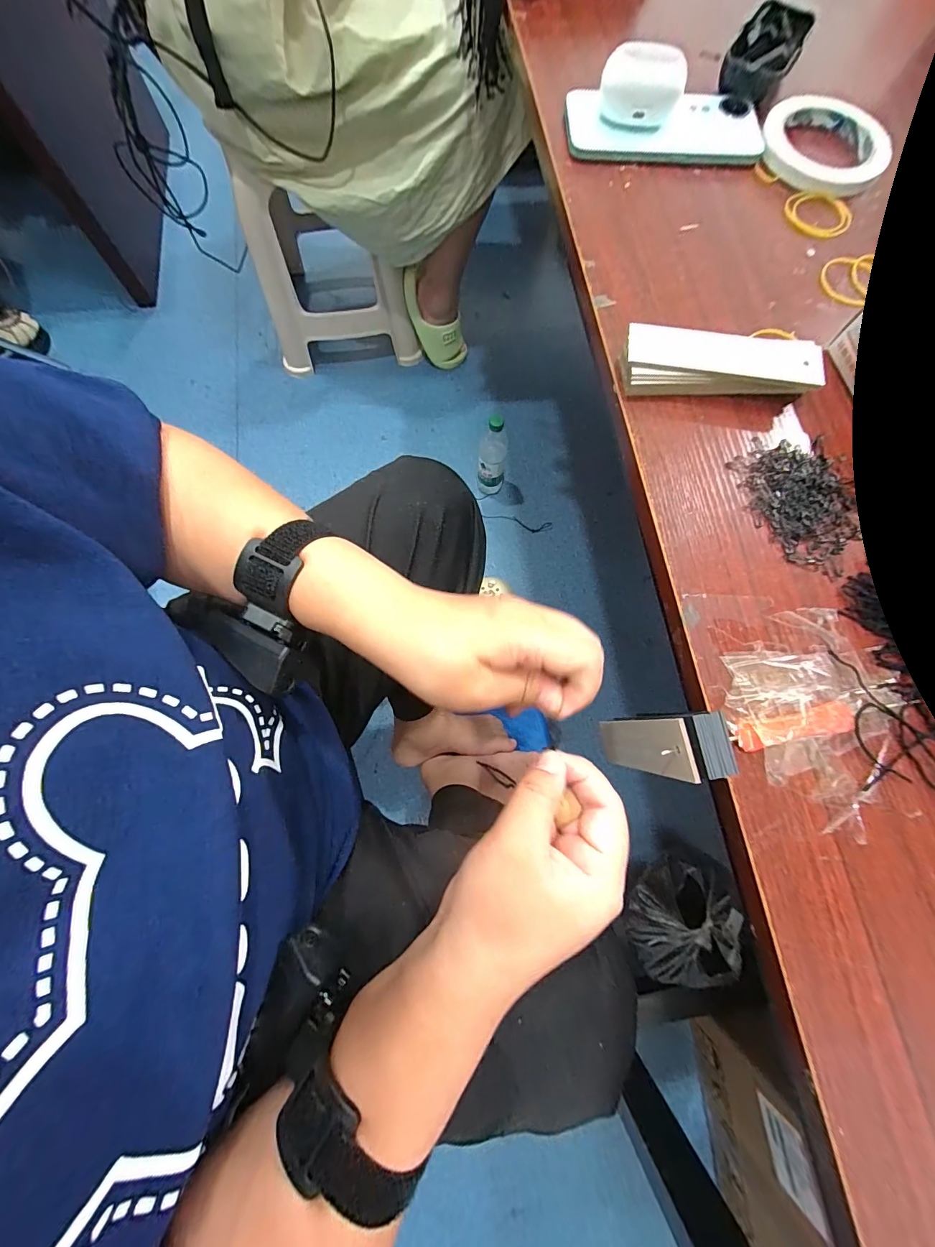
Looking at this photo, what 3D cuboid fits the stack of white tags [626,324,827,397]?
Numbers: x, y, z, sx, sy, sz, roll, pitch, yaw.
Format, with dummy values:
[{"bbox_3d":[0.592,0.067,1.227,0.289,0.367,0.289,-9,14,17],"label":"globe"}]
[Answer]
[{"bbox_3d":[0.168,-0.172,0.276,0.124,0.023,0.036,4,74,-1],"label":"stack of white tags"}]

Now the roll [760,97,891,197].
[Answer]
[{"bbox_3d":[0.303,-0.406,0.346,0.101,0.015,0.104,1,75,-2],"label":"roll"}]

